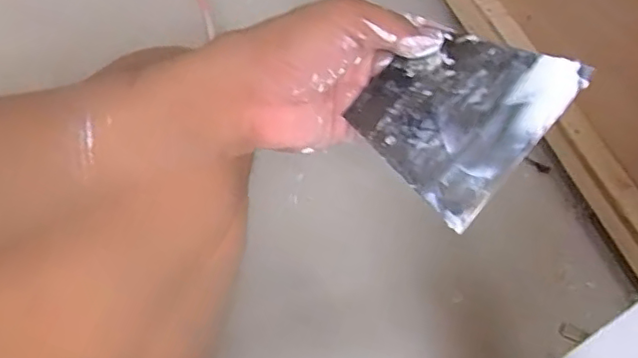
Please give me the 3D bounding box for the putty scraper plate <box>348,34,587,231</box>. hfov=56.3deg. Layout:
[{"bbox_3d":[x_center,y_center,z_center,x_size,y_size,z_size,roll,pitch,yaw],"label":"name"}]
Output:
[{"bbox_3d":[0.071,-0.038,0.321,0.097,0.005,0.100,36,81,34],"label":"putty scraper plate"}]

